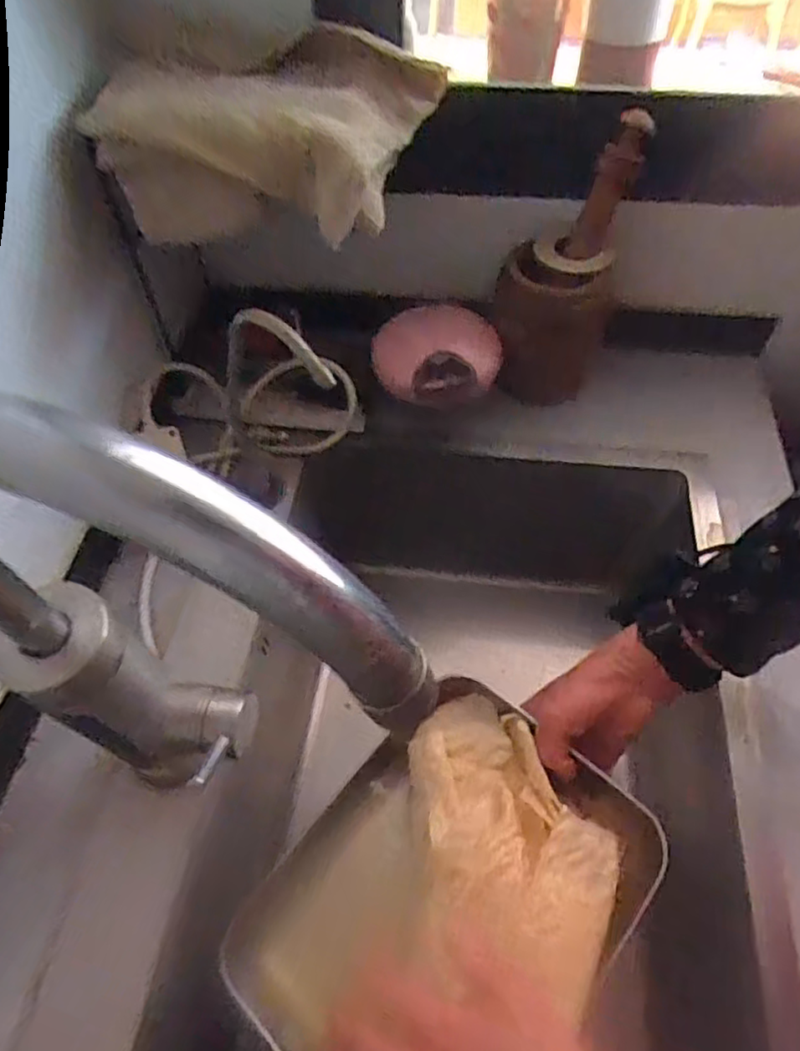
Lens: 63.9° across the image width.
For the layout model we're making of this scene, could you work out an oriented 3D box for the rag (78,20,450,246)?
[{"bbox_3d":[-0.091,-0.299,0.498,0.224,0.091,0.143,6,56,10],"label":"rag"}]

